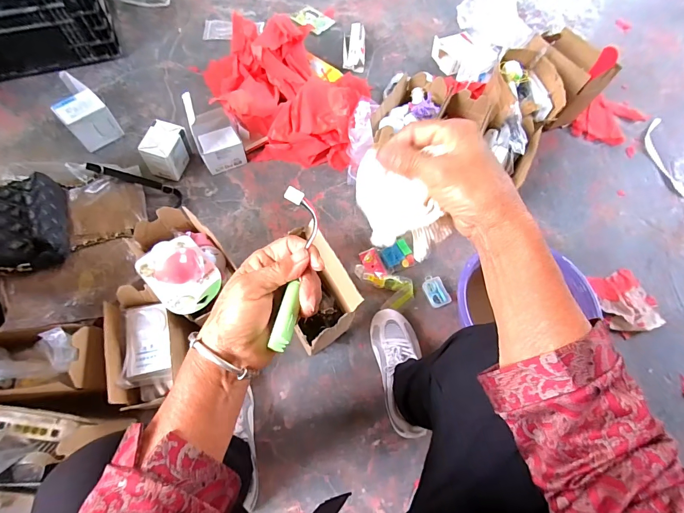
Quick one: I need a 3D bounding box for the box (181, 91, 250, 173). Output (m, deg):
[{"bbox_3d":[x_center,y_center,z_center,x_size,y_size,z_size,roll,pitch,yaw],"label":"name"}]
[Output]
[{"bbox_3d":[-0.307,-0.307,0.868,0.128,0.182,0.117,-26,71,-13],"label":"box"}]

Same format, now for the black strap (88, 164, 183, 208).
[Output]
[{"bbox_3d":[-0.493,-0.174,0.836,0.209,0.022,0.057,20,65,-22],"label":"black strap"}]

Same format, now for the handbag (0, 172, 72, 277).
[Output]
[{"bbox_3d":[-0.634,-0.062,0.660,0.173,0.066,0.241,-23,71,-14],"label":"handbag"}]

